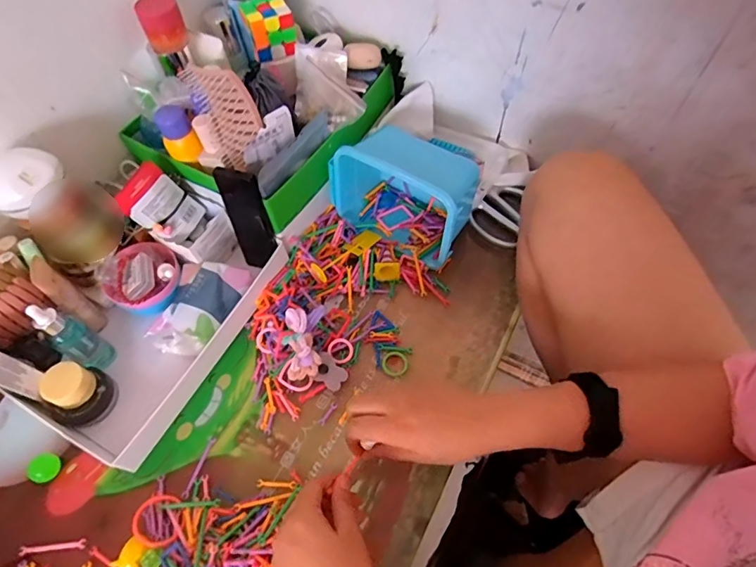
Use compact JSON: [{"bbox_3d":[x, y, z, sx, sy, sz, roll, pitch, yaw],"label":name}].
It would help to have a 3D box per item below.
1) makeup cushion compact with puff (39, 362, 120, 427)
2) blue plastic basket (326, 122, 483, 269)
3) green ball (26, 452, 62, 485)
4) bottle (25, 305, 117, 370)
[{"bbox_3d":[-0.331,0.123,0.517,0.052,0.057,0.061,20,63,13],"label":"makeup cushion compact with puff"},{"bbox_3d":[0.038,-0.126,0.608,0.177,0.125,0.118,30,66,18],"label":"blue plastic basket"},{"bbox_3d":[-0.356,0.197,0.501,0.026,0.026,0.029,11,61,8],"label":"green ball"},{"bbox_3d":[-0.338,0.062,0.520,0.032,0.128,0.035,-1,60,2],"label":"bottle"}]

